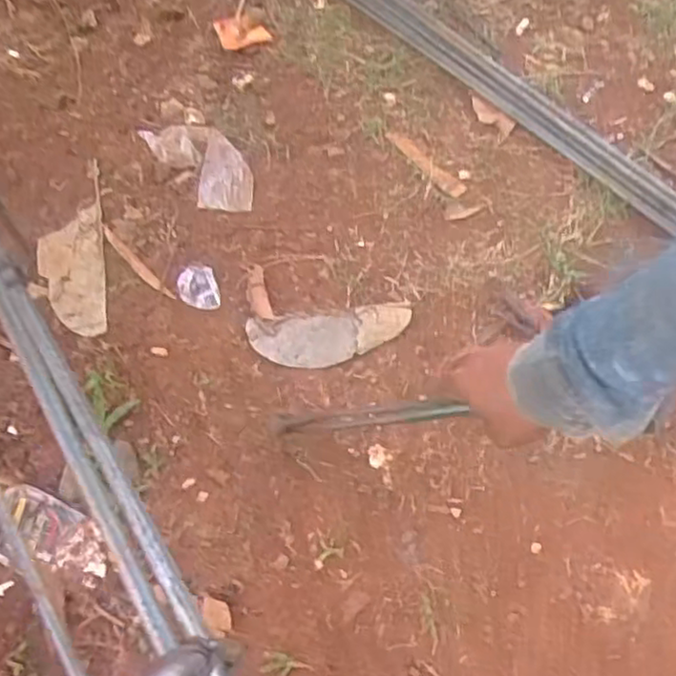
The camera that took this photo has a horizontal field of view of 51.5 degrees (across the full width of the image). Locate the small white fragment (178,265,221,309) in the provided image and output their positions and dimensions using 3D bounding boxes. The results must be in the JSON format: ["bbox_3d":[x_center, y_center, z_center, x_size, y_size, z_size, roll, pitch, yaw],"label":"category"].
[{"bbox_3d":[-0.141,-0.052,0.707,0.038,0.010,0.053,-15,65,-10],"label":"small white fragment"}]

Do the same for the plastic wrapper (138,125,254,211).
[{"bbox_3d":[-0.148,-0.197,0.787,0.075,0.010,0.151,-34,70,-17],"label":"plastic wrapper"}]

